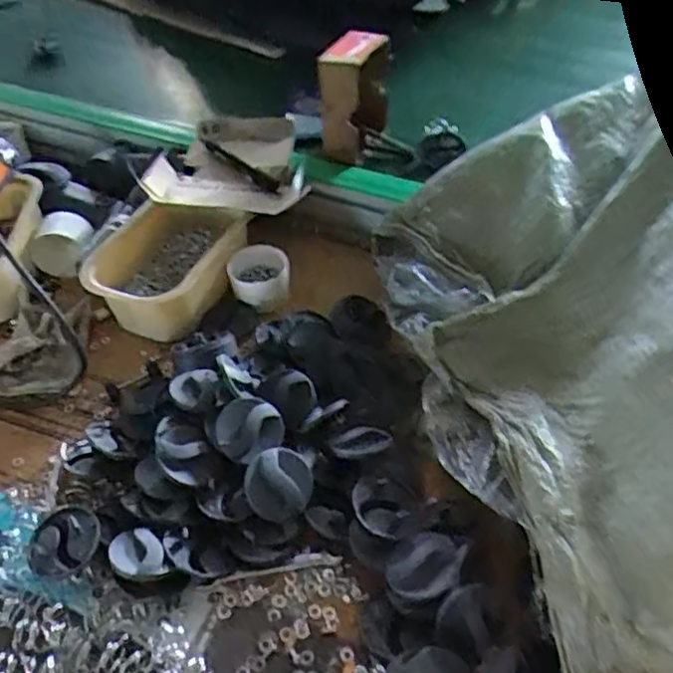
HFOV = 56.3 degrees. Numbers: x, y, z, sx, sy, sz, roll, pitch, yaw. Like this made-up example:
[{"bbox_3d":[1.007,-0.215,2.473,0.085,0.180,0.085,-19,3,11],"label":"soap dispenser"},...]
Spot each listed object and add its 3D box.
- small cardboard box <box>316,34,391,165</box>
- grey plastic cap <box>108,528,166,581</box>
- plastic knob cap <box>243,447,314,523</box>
[{"bbox_3d":[0.020,-0.293,0.773,0.058,0.149,0.089,18,51,19],"label":"small cardboard box"},{"bbox_3d":[-0.154,0.169,0.486,0.038,0.012,0.046,-18,49,-13],"label":"grey plastic cap"},{"bbox_3d":[-0.046,0.121,0.516,0.056,0.019,0.056,-17,79,-15],"label":"plastic knob cap"}]

